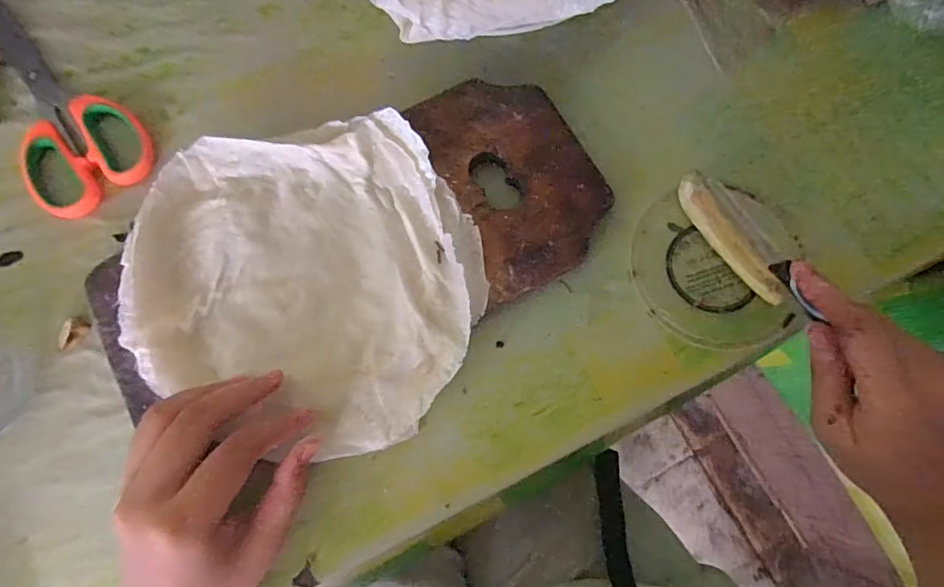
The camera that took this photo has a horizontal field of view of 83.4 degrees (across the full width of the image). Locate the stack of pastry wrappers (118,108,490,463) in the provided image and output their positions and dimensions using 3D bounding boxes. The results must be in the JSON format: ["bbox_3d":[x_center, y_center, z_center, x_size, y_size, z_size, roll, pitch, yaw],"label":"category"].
[{"bbox_3d":[-0.092,-0.007,0.303,0.190,0.022,0.186,-9,77,-2],"label":"stack of pastry wrappers"}]

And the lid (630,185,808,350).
[{"bbox_3d":[0.146,-0.018,0.319,0.097,0.008,0.099,0,77,1],"label":"lid"}]

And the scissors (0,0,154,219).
[{"bbox_3d":[-0.289,-0.140,0.350,0.075,0.012,0.198,-38,79,-8],"label":"scissors"}]

